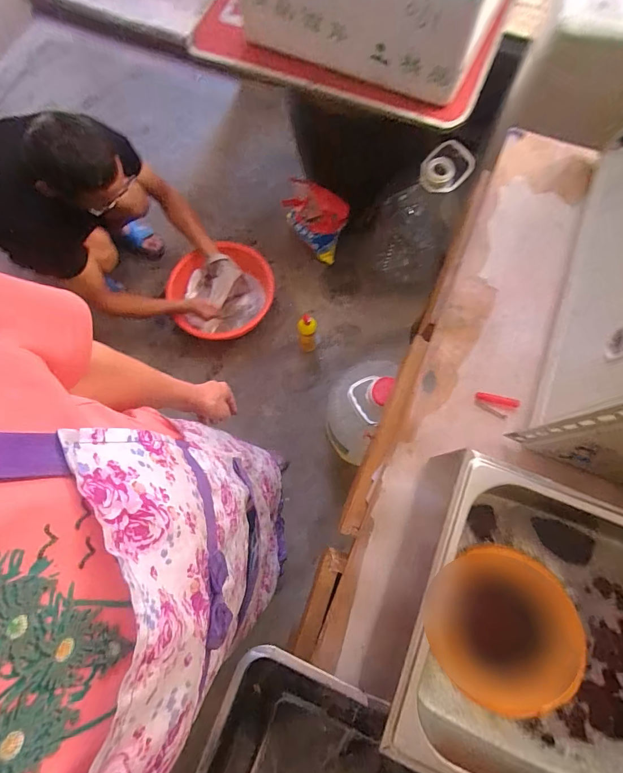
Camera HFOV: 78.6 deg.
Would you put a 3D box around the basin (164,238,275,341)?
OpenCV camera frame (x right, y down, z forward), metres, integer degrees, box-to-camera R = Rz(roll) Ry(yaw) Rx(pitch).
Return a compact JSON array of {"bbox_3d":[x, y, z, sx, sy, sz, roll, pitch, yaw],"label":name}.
[{"bbox_3d":[-0.315,-0.327,1.379,0.363,0.174,0.333,0,75,1],"label":"basin"}]

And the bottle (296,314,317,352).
[{"bbox_3d":[-0.013,-0.173,1.303,0.062,0.216,0.060,-6,75,-1],"label":"bottle"}]

